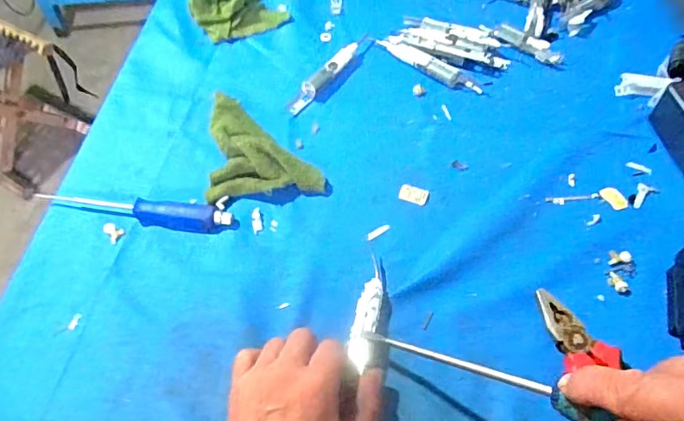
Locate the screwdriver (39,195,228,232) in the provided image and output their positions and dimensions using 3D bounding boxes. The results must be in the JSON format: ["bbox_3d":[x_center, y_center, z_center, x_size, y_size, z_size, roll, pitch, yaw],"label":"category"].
[{"bbox_3d":[-0.191,0.000,0.461,0.182,0.017,0.023,5,55,6],"label":"screwdriver"}]

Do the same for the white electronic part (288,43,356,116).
[{"bbox_3d":[-0.020,-0.151,0.566,0.017,0.018,0.118,29,60,21],"label":"white electronic part"}]

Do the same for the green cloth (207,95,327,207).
[{"bbox_3d":[-0.077,-0.075,0.504,0.105,0.035,0.138,-6,54,-2],"label":"green cloth"}]

